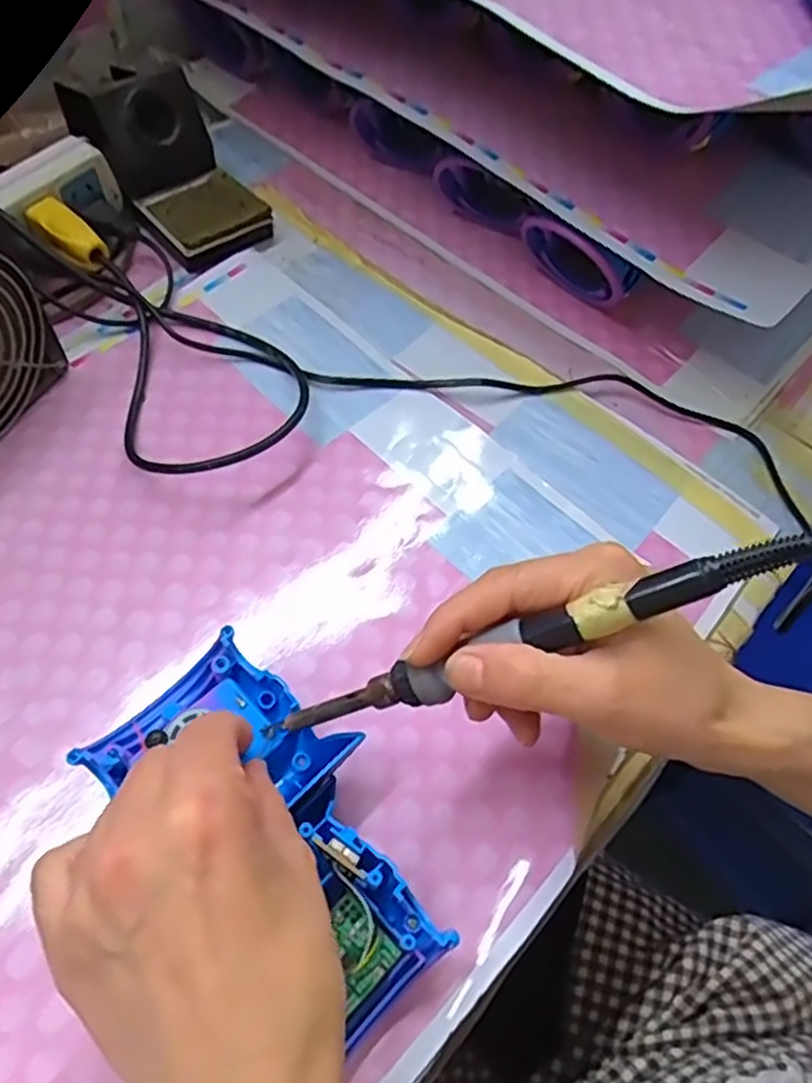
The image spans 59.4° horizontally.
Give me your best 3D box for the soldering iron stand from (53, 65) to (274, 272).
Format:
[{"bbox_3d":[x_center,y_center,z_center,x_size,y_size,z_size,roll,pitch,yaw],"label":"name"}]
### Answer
[{"bbox_3d":[-0.153,-0.249,0.474,0.113,0.074,0.075,42,65,19],"label":"soldering iron stand"}]

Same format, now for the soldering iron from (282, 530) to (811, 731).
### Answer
[{"bbox_3d":[0.042,0.037,0.252,0.210,0.016,0.015,-25,58,22],"label":"soldering iron"}]

